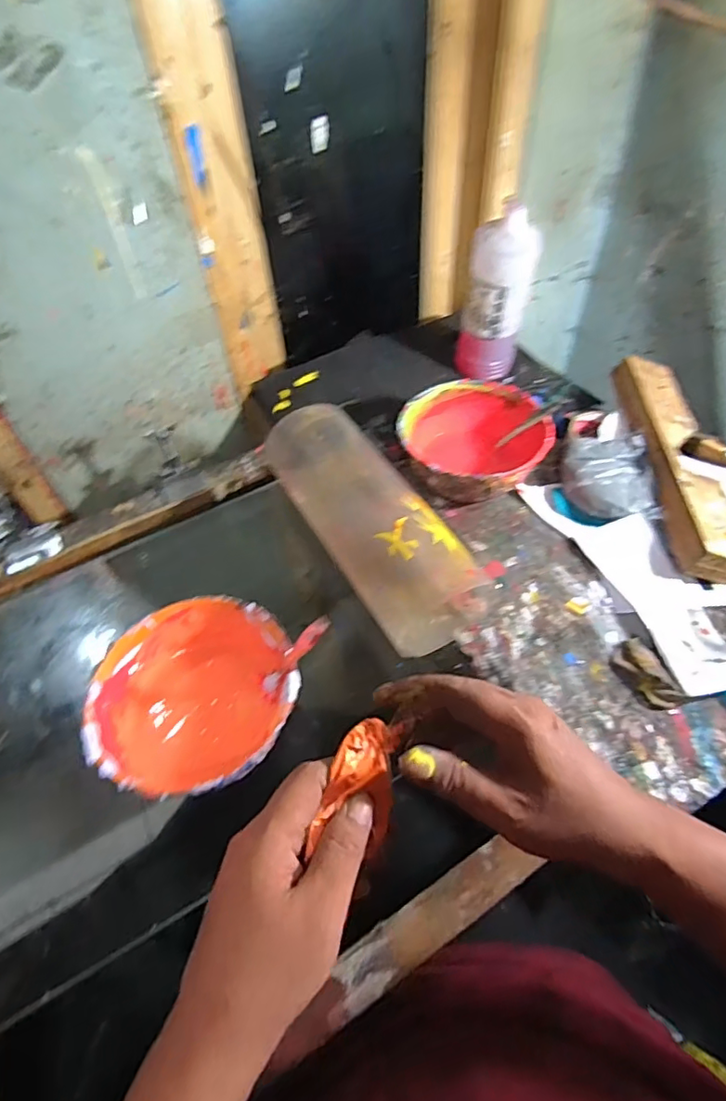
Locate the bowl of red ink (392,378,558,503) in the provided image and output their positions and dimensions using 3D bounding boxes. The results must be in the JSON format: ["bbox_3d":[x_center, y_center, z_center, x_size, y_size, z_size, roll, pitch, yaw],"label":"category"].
[{"bbox_3d":[0.137,-0.126,0.694,0.171,0.086,0.171,-2,52,3],"label":"bowl of red ink"}]

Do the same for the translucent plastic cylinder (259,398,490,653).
[{"bbox_3d":[0.002,-0.041,0.635,0.118,0.092,0.339,-26,55,-16],"label":"translucent plastic cylinder"}]

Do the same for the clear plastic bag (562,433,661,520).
[{"bbox_3d":[0.295,-0.085,0.677,0.094,0.049,0.127,3,53,6],"label":"clear plastic bag"}]

